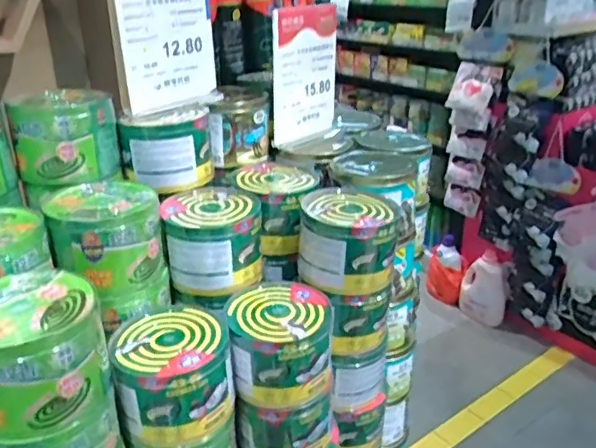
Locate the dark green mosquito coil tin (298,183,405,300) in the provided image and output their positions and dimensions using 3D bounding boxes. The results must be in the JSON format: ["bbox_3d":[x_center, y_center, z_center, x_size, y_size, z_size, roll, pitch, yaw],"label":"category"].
[{"bbox_3d":[0.077,0.020,0.809,0.128,0.117,0.137,-1,24,0],"label":"dark green mosquito coil tin"}]

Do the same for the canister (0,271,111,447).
[{"bbox_3d":[-0.258,0.127,0.547,0.134,0.117,0.112,-13,27,-24],"label":"canister"}]

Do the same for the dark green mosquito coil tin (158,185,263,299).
[{"bbox_3d":[-0.117,0.026,0.785,0.131,0.117,0.106,-6,25,-11],"label":"dark green mosquito coil tin"}]

